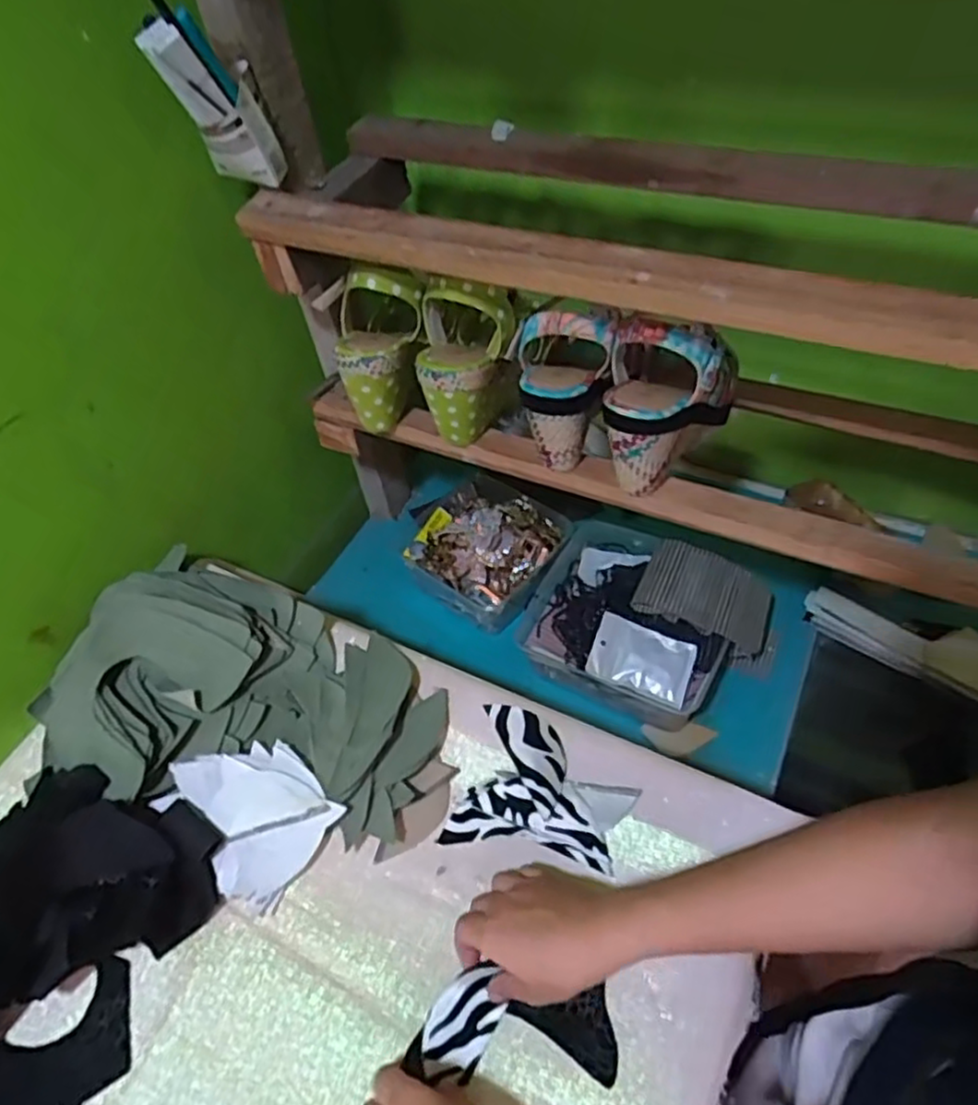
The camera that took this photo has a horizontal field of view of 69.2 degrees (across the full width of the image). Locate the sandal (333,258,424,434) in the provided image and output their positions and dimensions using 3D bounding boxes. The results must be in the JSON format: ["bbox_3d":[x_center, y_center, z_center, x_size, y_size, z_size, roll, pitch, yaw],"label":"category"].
[{"bbox_3d":[-0.107,-0.177,0.626,0.078,0.150,0.063,25,31,24],"label":"sandal"}]

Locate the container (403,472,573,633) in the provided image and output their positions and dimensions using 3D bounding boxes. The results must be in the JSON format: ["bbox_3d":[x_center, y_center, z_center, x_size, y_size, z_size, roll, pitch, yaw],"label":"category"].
[{"bbox_3d":[0.000,-0.005,0.832,0.164,0.074,0.155,30,59,27],"label":"container"}]

